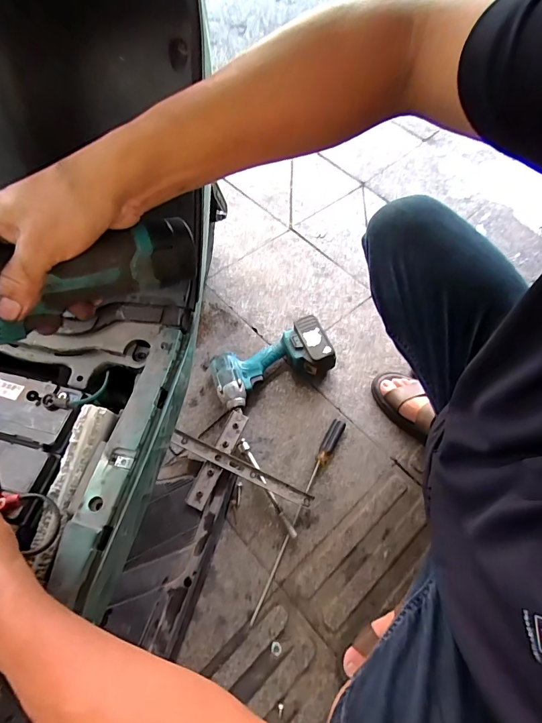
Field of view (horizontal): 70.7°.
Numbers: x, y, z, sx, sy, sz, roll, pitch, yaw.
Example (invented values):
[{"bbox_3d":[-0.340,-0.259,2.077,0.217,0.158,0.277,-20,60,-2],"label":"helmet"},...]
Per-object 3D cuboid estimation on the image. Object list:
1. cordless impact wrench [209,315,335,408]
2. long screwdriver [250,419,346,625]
[{"bbox_3d":[0.000,0.007,0.800,0.245,0.082,0.113,-23,66,-8],"label":"cordless impact wrench"},{"bbox_3d":[0.050,0.269,0.693,0.026,0.028,0.378,25,66,14],"label":"long screwdriver"}]

